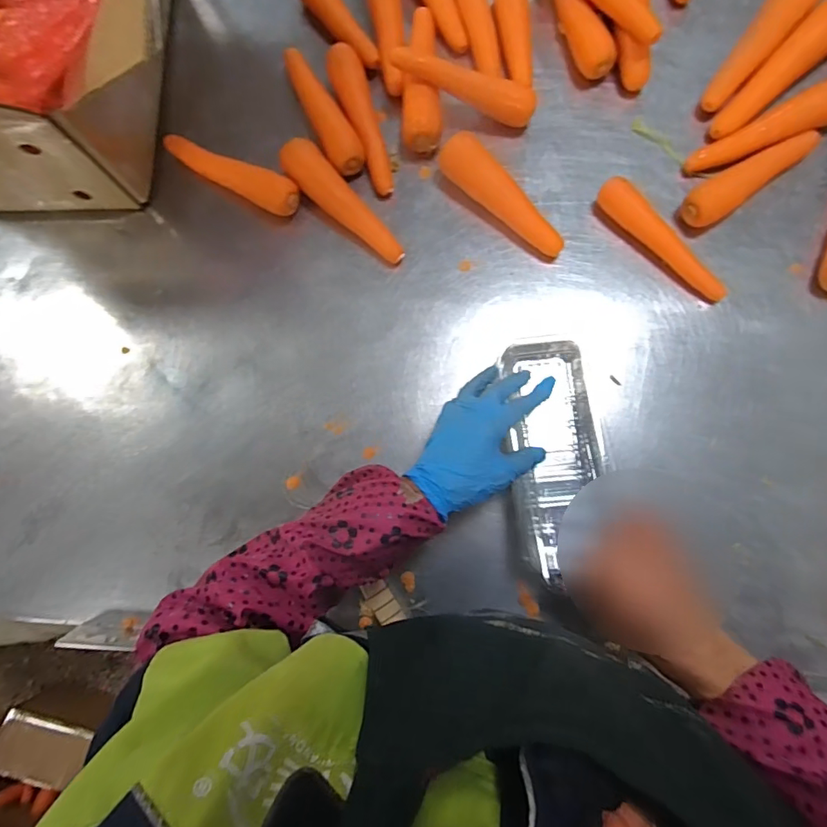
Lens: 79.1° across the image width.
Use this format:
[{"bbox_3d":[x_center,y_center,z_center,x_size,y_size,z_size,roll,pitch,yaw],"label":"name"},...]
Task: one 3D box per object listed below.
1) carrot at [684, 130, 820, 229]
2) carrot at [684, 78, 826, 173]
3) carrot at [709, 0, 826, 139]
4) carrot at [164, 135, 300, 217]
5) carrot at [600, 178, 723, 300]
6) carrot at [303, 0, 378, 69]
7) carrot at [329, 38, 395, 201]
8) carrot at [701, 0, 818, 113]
[{"bbox_3d":[0.386,-0.274,0.573,0.182,0.032,0.038,-34,81,-1],"label":"carrot"},{"bbox_3d":[0.416,-0.329,0.572,0.196,0.035,0.045,-23,81,1],"label":"carrot"},{"bbox_3d":[0.427,-0.396,0.577,0.048,0.041,0.191,44,88,8],"label":"carrot"},{"bbox_3d":[-0.221,-0.291,0.611,0.181,0.039,0.042,29,85,7],"label":"carrot"},{"bbox_3d":[0.280,-0.194,0.571,0.033,0.030,0.179,-39,81,-1],"label":"carrot"},{"bbox_3d":[-0.100,-0.493,0.622,0.039,0.034,0.155,-32,81,0],"label":"carrot"},{"bbox_3d":[-0.063,-0.352,0.605,0.044,0.039,0.182,-16,81,2],"label":"carrot"},{"bbox_3d":[0.401,-0.428,0.580,0.050,0.043,0.181,36,86,8],"label":"carrot"}]

